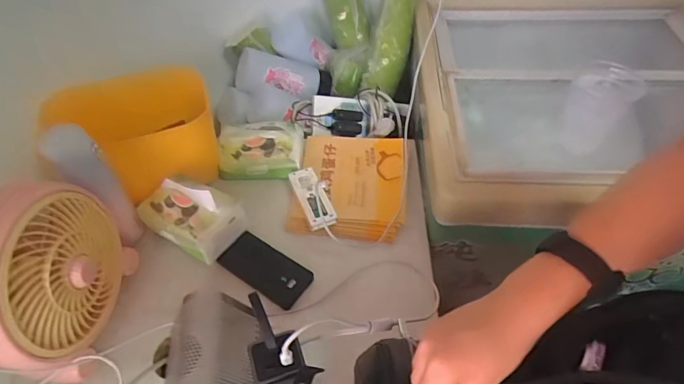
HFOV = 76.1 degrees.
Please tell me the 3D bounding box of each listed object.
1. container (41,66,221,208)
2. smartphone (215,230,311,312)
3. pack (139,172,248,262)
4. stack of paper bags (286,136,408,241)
[{"bbox_3d":[-0.346,-0.094,0.747,0.246,0.158,0.121,-16,51,-10],"label":"container"},{"bbox_3d":[-0.114,0.113,0.654,0.139,0.017,0.068,29,57,24],"label":"smartphone"},{"bbox_3d":[-0.230,0.029,0.671,0.147,0.094,0.106,29,57,24],"label":"pack"},{"bbox_3d":[0.011,-0.017,0.758,0.187,0.014,0.225,5,51,7],"label":"stack of paper bags"}]

